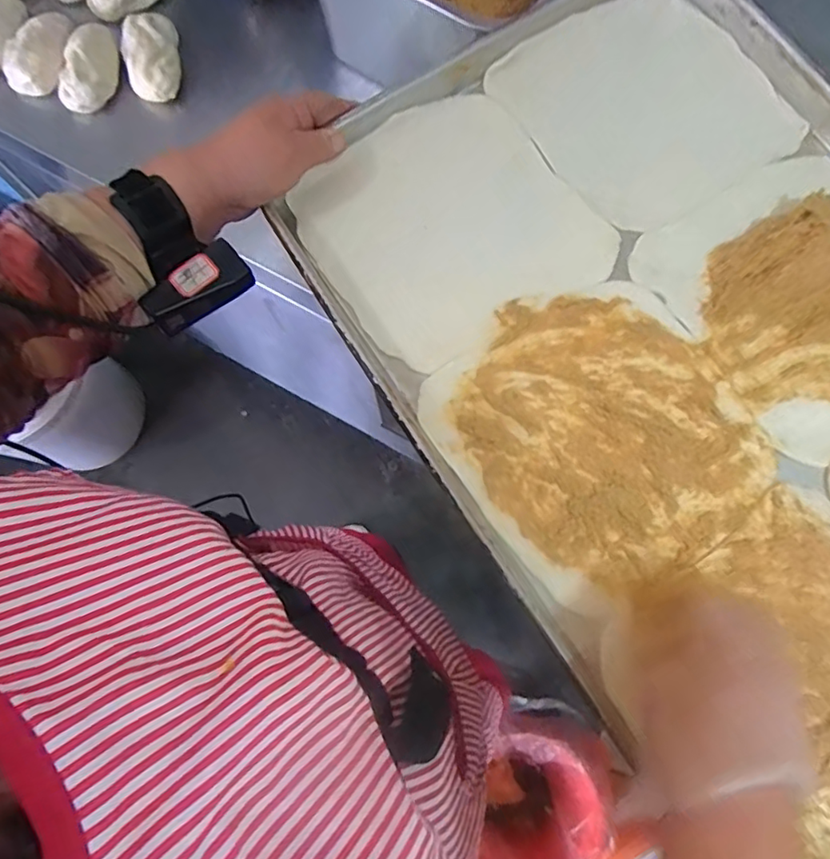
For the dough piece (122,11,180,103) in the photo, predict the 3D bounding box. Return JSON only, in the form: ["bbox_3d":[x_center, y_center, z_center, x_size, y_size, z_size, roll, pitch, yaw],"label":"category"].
[{"bbox_3d":[-0.285,-0.406,0.632,0.056,0.034,0.105,-14,76,-3],"label":"dough piece"}]

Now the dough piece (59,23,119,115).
[{"bbox_3d":[-0.350,-0.391,0.625,0.059,0.033,0.097,22,77,5],"label":"dough piece"}]

